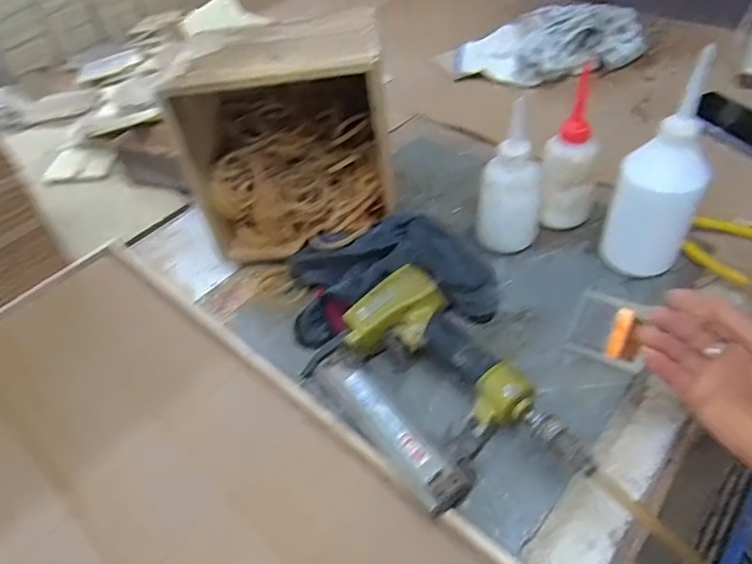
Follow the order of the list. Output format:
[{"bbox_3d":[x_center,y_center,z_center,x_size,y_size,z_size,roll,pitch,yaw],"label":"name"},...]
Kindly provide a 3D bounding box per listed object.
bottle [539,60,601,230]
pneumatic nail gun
[{"bbox_3d":[0.201,-0.125,0.544,0.058,0.156,0.050,13,50,17],"label":"bottle"},{"bbox_3d":[0.055,0.093,0.434,0.138,0.047,0.229,-34,53,-24],"label":"pneumatic nail gun"}]

